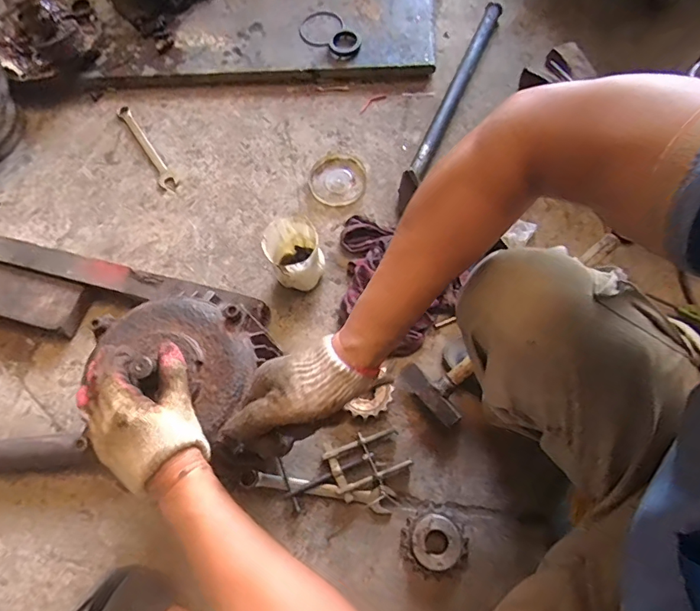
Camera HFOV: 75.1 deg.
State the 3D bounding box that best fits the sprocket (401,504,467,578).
[{"bbox_3d":[0.129,0.357,0.679,0.094,0.028,0.095,41,77,15],"label":"sprocket"}]

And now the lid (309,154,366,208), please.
[{"bbox_3d":[-0.026,-0.255,0.928,0.111,0.015,0.116,-1,71,2],"label":"lid"}]

